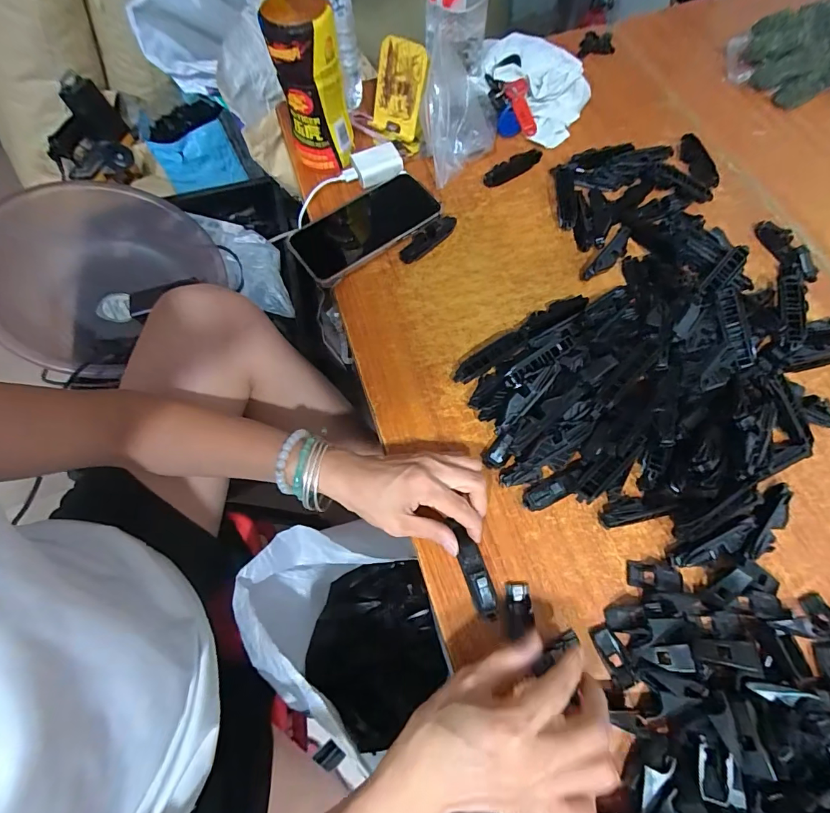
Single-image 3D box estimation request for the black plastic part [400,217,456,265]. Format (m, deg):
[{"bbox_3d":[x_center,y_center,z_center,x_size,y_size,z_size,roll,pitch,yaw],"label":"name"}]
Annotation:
[{"bbox_3d":[0.016,-0.187,0.472,0.078,0.017,0.021,-37,71,-12],"label":"black plastic part"}]

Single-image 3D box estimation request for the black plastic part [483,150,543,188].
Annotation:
[{"bbox_3d":[0.116,-0.287,0.508,0.084,0.007,0.027,-36,71,-11],"label":"black plastic part"}]

